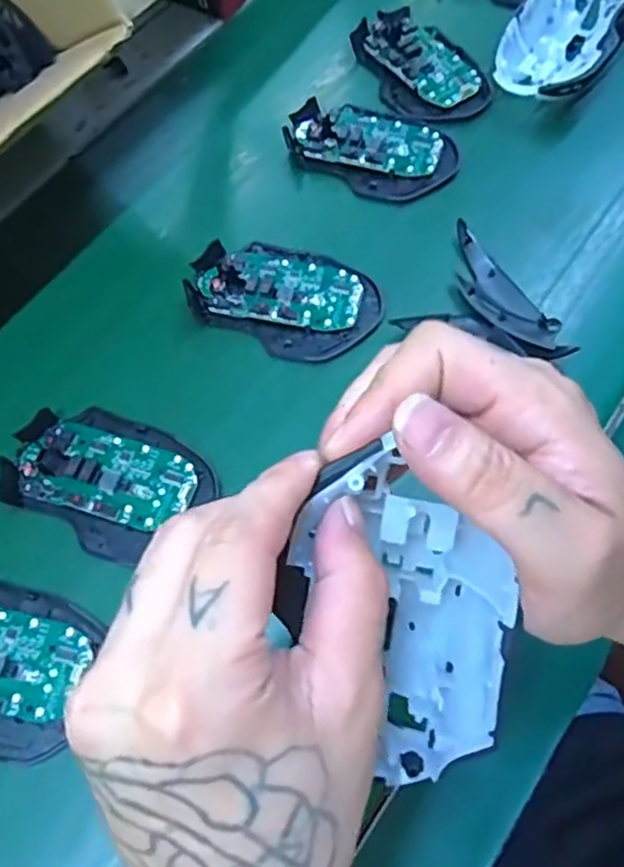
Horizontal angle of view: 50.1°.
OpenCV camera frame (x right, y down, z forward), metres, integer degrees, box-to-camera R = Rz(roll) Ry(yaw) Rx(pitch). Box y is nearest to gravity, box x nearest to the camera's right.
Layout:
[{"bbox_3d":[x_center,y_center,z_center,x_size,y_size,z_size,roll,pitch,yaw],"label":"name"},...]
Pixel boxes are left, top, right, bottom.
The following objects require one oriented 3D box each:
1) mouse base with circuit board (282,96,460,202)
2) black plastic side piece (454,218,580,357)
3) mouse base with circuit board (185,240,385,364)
[{"bbox_3d":[0.040,-0.197,0.455,0.114,0.015,0.068,28,72,12],"label":"mouse base with circuit board"},{"bbox_3d":[0.113,-0.084,0.399,0.035,0.021,0.107,-29,71,-9],"label":"black plastic side piece"},{"bbox_3d":[-0.017,-0.085,0.410,0.117,0.017,0.072,18,70,9],"label":"mouse base with circuit board"}]

